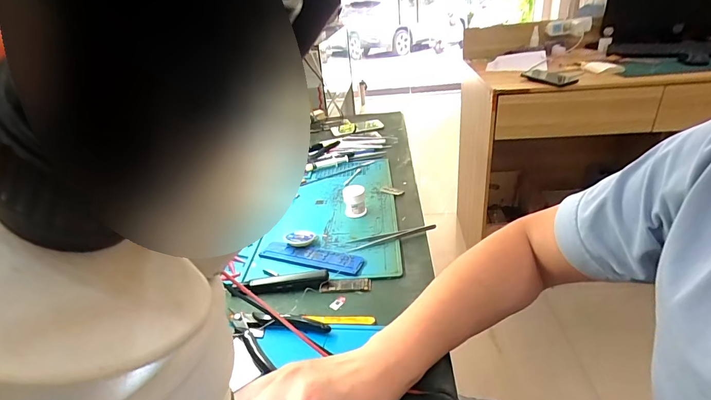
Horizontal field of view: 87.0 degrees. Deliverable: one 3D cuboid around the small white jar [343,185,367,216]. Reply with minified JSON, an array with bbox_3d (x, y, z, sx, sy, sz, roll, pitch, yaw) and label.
[{"bbox_3d":[-0.001,0.001,0.604,0.031,0.048,0.036,-16,30,-18],"label":"small white jar"}]

